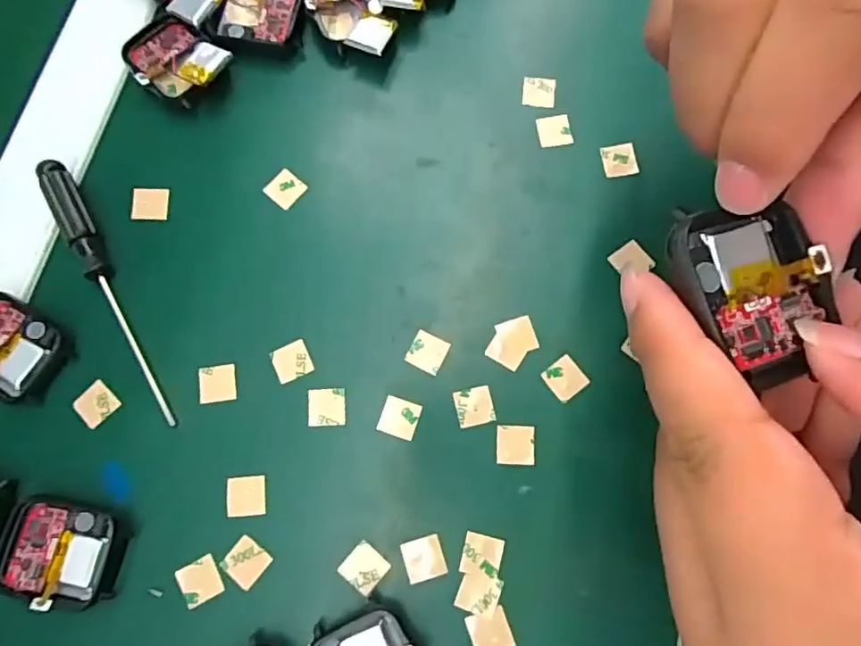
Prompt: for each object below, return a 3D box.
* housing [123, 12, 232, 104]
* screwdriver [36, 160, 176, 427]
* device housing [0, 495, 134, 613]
[{"bbox_3d":[-0.120,-0.124,0.273,0.037,0.016,0.051,-43,80,-10],"label":"housing"},{"bbox_3d":[-0.139,-0.016,0.251,0.013,0.012,0.129,-30,78,-8],"label":"screwdriver"},{"bbox_3d":[-0.143,0.089,0.224,0.046,0.009,0.036,12,76,3],"label":"device housing"}]

